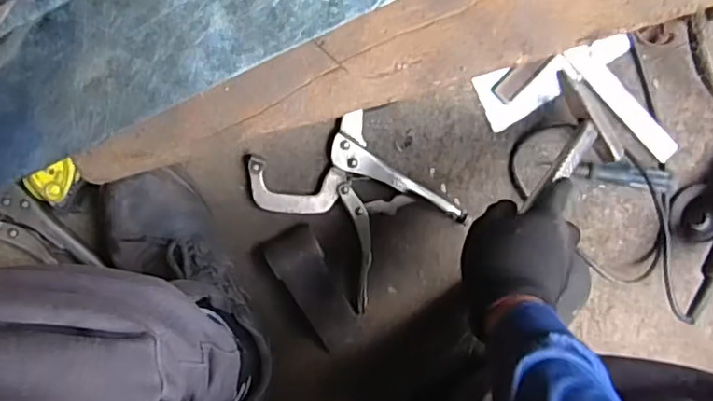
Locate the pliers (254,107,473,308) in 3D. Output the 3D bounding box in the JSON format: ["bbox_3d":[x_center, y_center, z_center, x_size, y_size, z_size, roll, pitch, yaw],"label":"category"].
[{"bbox_3d":[-0.007,0.000,0.665,0.154,0.022,0.207,-45,98,1],"label":"pliers"}]

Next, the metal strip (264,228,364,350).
[{"bbox_3d":[-0.045,0.101,0.666,0.055,0.031,0.143,-29,99,-1],"label":"metal strip"}]

